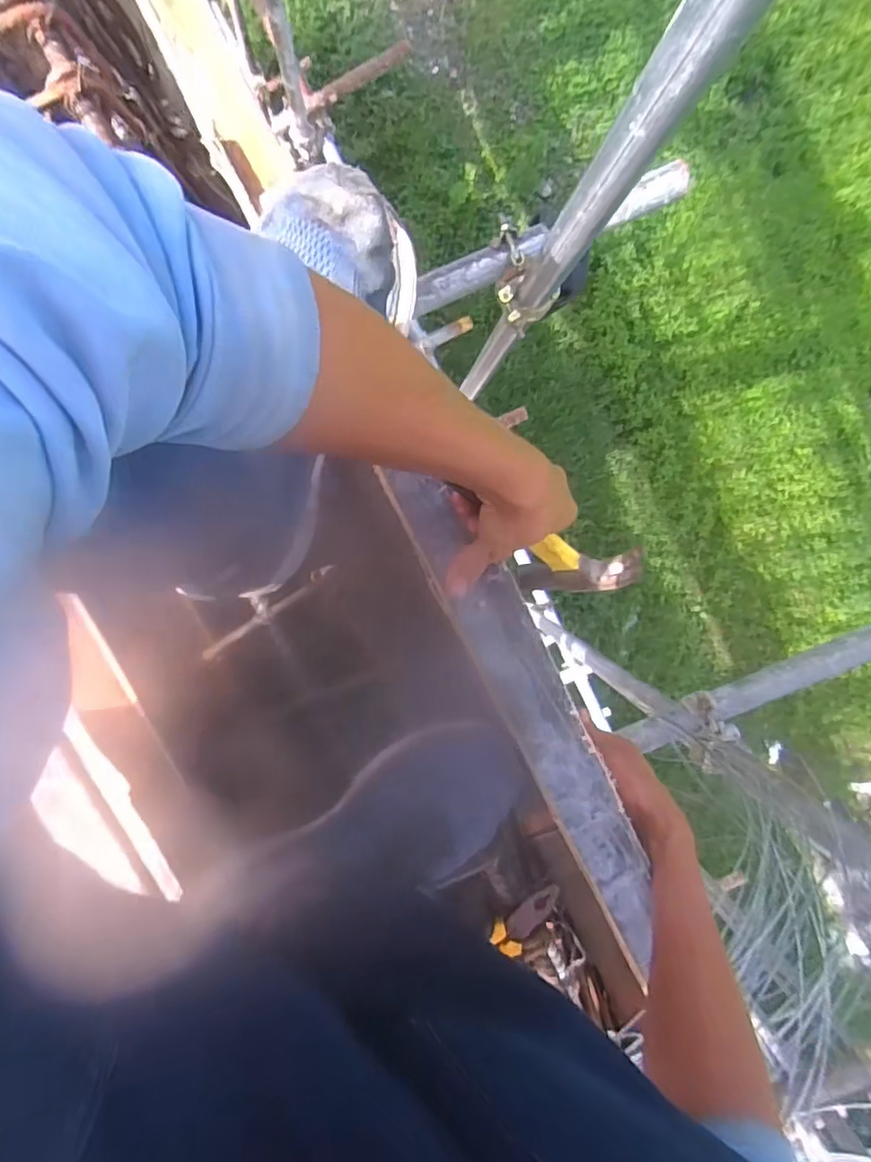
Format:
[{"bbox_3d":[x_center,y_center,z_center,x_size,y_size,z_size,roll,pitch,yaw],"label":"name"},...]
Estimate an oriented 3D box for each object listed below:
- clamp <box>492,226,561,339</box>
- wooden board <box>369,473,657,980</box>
[{"bbox_3d":[0.122,-0.428,0.857,0.080,0.065,0.141,-22,115,5],"label":"clamp"},{"bbox_3d":[0.081,0.102,0.475,0.057,0.015,0.419,-27,97,5],"label":"wooden board"}]

